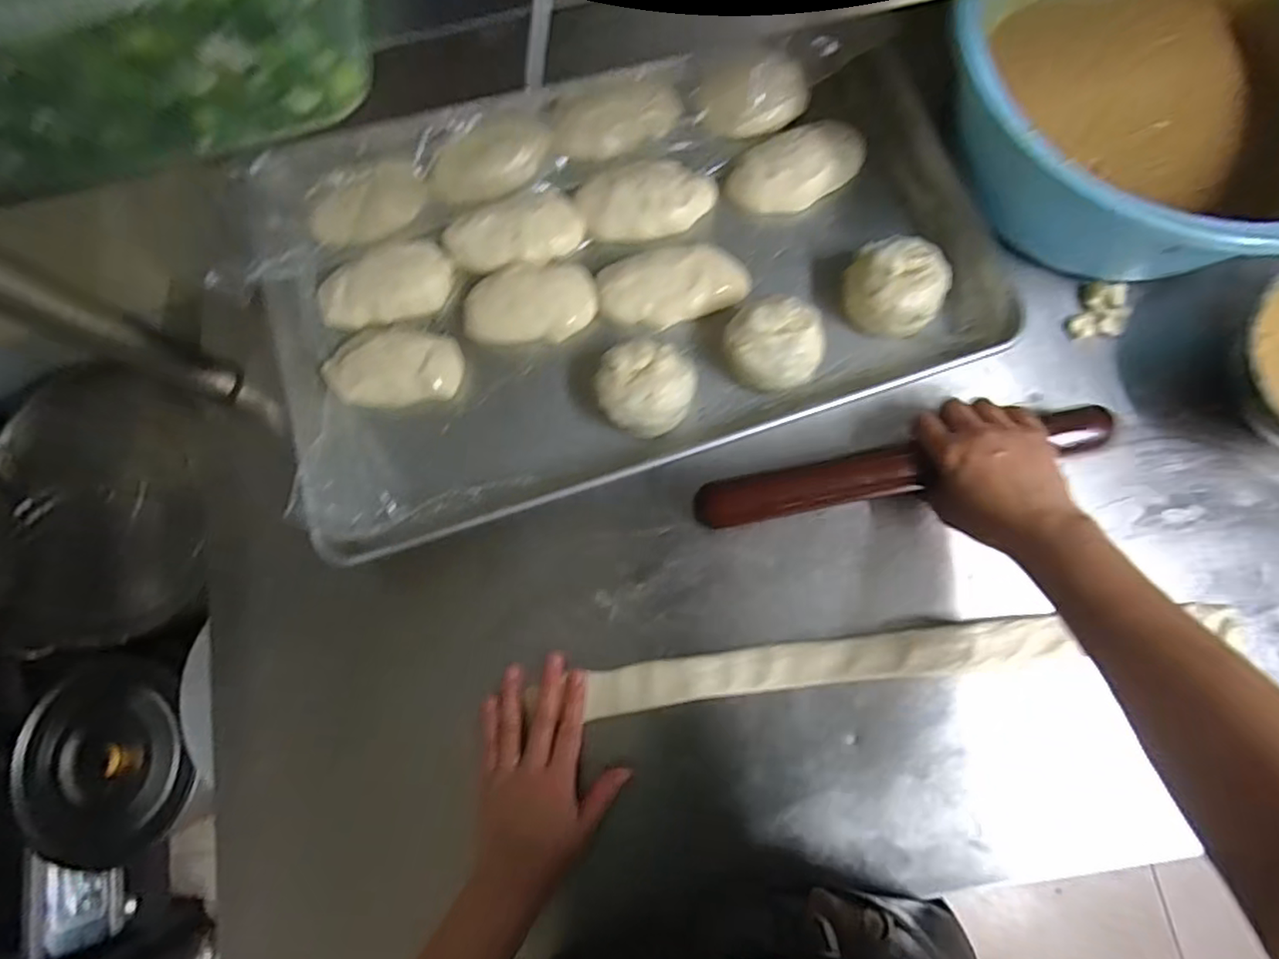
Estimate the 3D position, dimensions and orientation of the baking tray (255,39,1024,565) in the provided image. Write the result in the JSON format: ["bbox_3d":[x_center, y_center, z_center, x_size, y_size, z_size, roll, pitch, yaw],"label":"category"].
[{"bbox_3d":[-0.019,-0.184,0.532,0.605,0.061,0.364,-17,78,0],"label":"baking tray"}]

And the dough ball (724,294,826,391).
[{"bbox_3d":[0.112,-0.113,0.499,0.077,0.052,0.073,-1,79,4],"label":"dough ball"}]

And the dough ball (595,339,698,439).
[{"bbox_3d":[0.005,-0.076,0.505,0.075,0.048,0.075,-1,79,4],"label":"dough ball"}]

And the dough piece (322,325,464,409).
[{"bbox_3d":[-0.220,-0.103,0.526,0.116,0.031,0.077,6,79,5],"label":"dough piece"}]

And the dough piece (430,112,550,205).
[{"bbox_3d":[-0.145,-0.309,0.576,0.119,0.033,0.052,-22,78,-1],"label":"dough piece"}]

